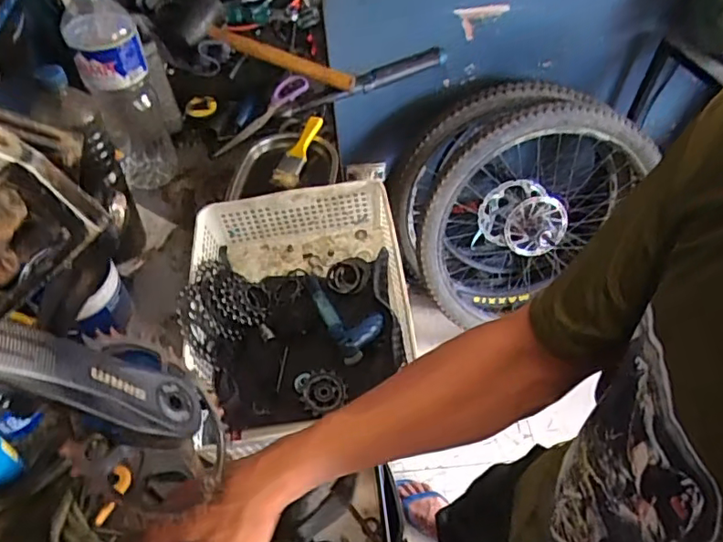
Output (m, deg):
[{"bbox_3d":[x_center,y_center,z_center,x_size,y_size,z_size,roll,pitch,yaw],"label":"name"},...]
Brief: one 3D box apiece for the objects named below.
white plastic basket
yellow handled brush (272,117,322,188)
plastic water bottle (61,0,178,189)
[{"bbox_3d":[-0.075,0.049,0.675,0.248,0.096,0.310,-5,52,-3],"label":"white plastic basket"},{"bbox_3d":[-0.100,-0.192,0.897,0.036,0.028,0.138,21,73,16],"label":"yellow handled brush"},{"bbox_3d":[-0.342,-0.261,0.799,0.082,0.317,0.096,-16,54,-12],"label":"plastic water bottle"}]

